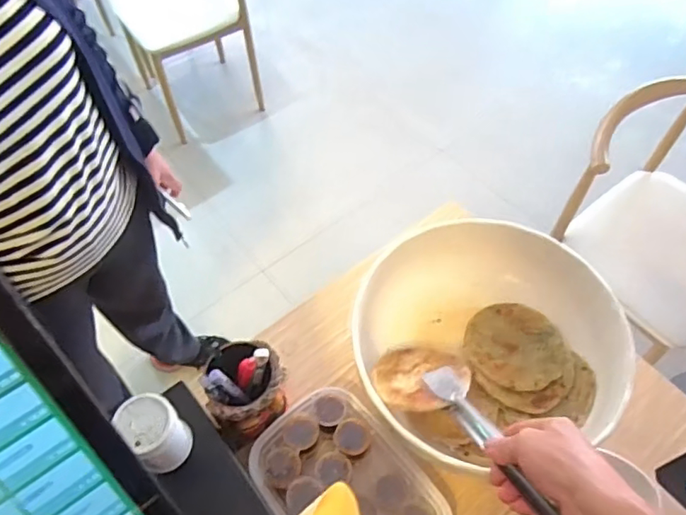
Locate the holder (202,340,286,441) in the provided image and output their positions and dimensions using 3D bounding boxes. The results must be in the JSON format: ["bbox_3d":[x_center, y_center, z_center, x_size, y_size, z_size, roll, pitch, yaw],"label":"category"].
[{"bbox_3d":[-0.106,0.156,0.634,0.081,0.116,0.089,0,57,1],"label":"holder"}]

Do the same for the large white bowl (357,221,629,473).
[{"bbox_3d":[0.174,0.097,0.679,0.307,0.101,0.258,-1,57,0],"label":"large white bowl"}]

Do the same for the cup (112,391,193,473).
[{"bbox_3d":[-0.181,0.167,0.530,0.052,0.074,0.058,-34,63,-19],"label":"cup"}]

